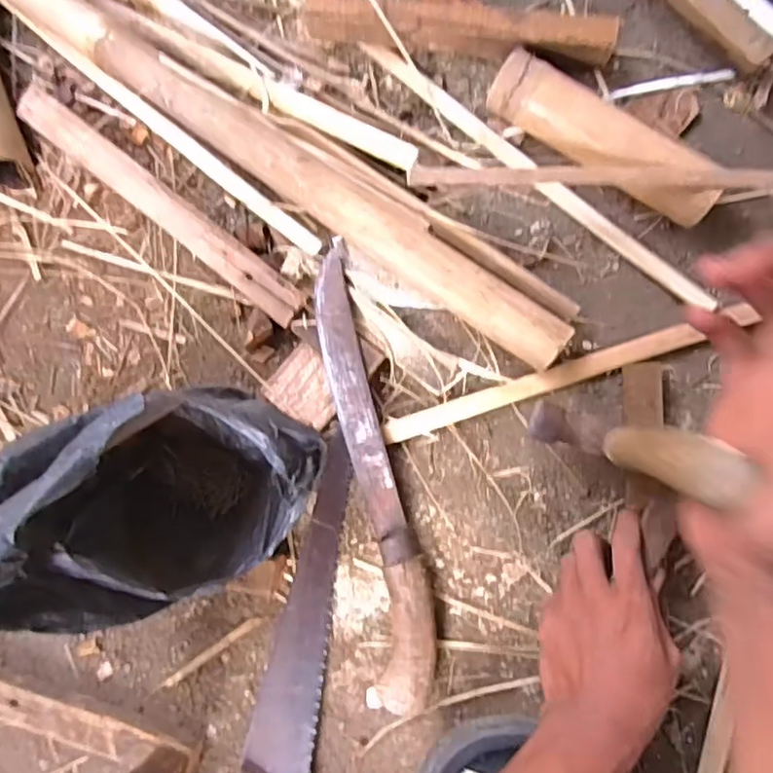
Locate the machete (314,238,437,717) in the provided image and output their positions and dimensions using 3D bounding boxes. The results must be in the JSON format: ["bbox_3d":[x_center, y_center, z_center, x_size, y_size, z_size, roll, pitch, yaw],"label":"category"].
[{"bbox_3d":[-0.013,0.070,0.507,0.057,0.029,0.368,-11,87,6],"label":"machete"}]

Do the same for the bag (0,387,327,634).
[{"bbox_3d":[-0.152,0.079,0.446,0.212,0.181,0.139,-21,86,5],"label":"bag"}]

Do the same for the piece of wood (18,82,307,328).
[{"bbox_3d":[-0.193,-0.155,0.536,0.304,0.023,0.031,39,92,6],"label":"piece of wood"}]

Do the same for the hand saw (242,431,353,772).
[{"bbox_3d":[-0.074,0.248,0.506,0.079,0.029,0.403,9,89,7],"label":"hand saw"}]

